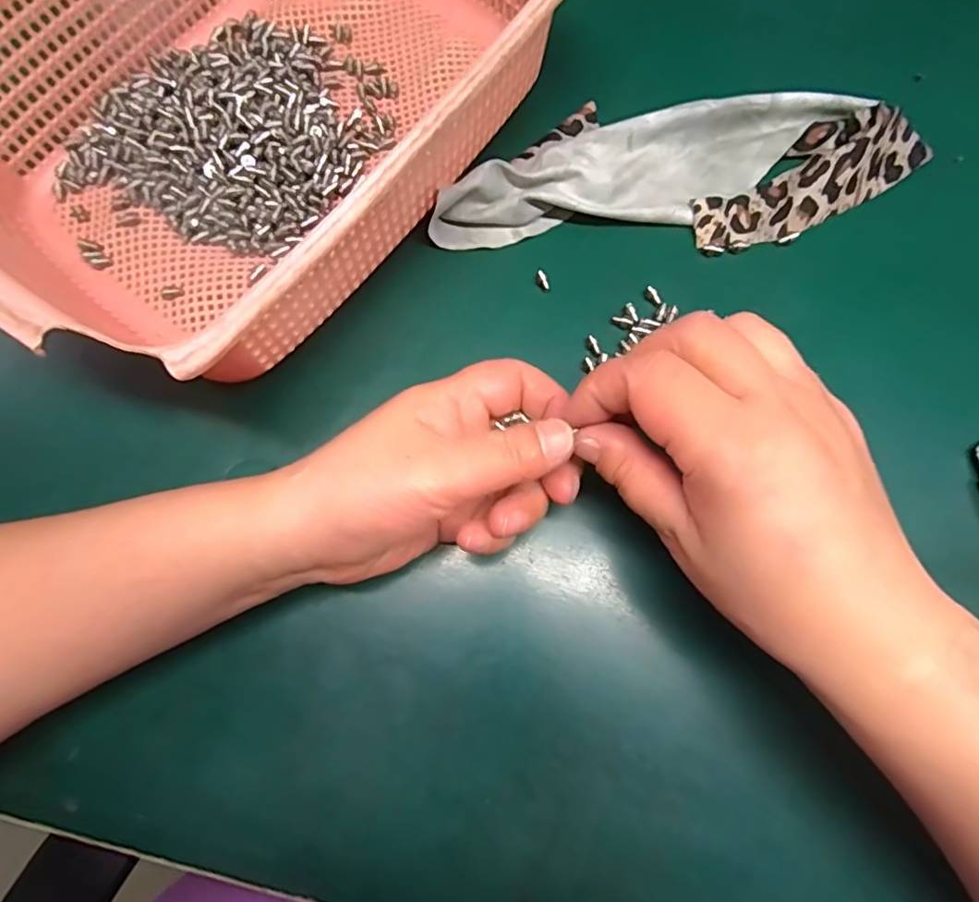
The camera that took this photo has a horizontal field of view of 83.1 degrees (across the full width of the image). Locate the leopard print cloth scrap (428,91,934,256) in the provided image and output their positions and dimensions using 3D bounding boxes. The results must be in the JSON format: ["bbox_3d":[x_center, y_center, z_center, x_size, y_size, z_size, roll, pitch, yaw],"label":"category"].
[{"bbox_3d":[0.096,-0.143,0.279,0.239,0.026,0.077,1,77,2],"label":"leopard print cloth scrap"}]

